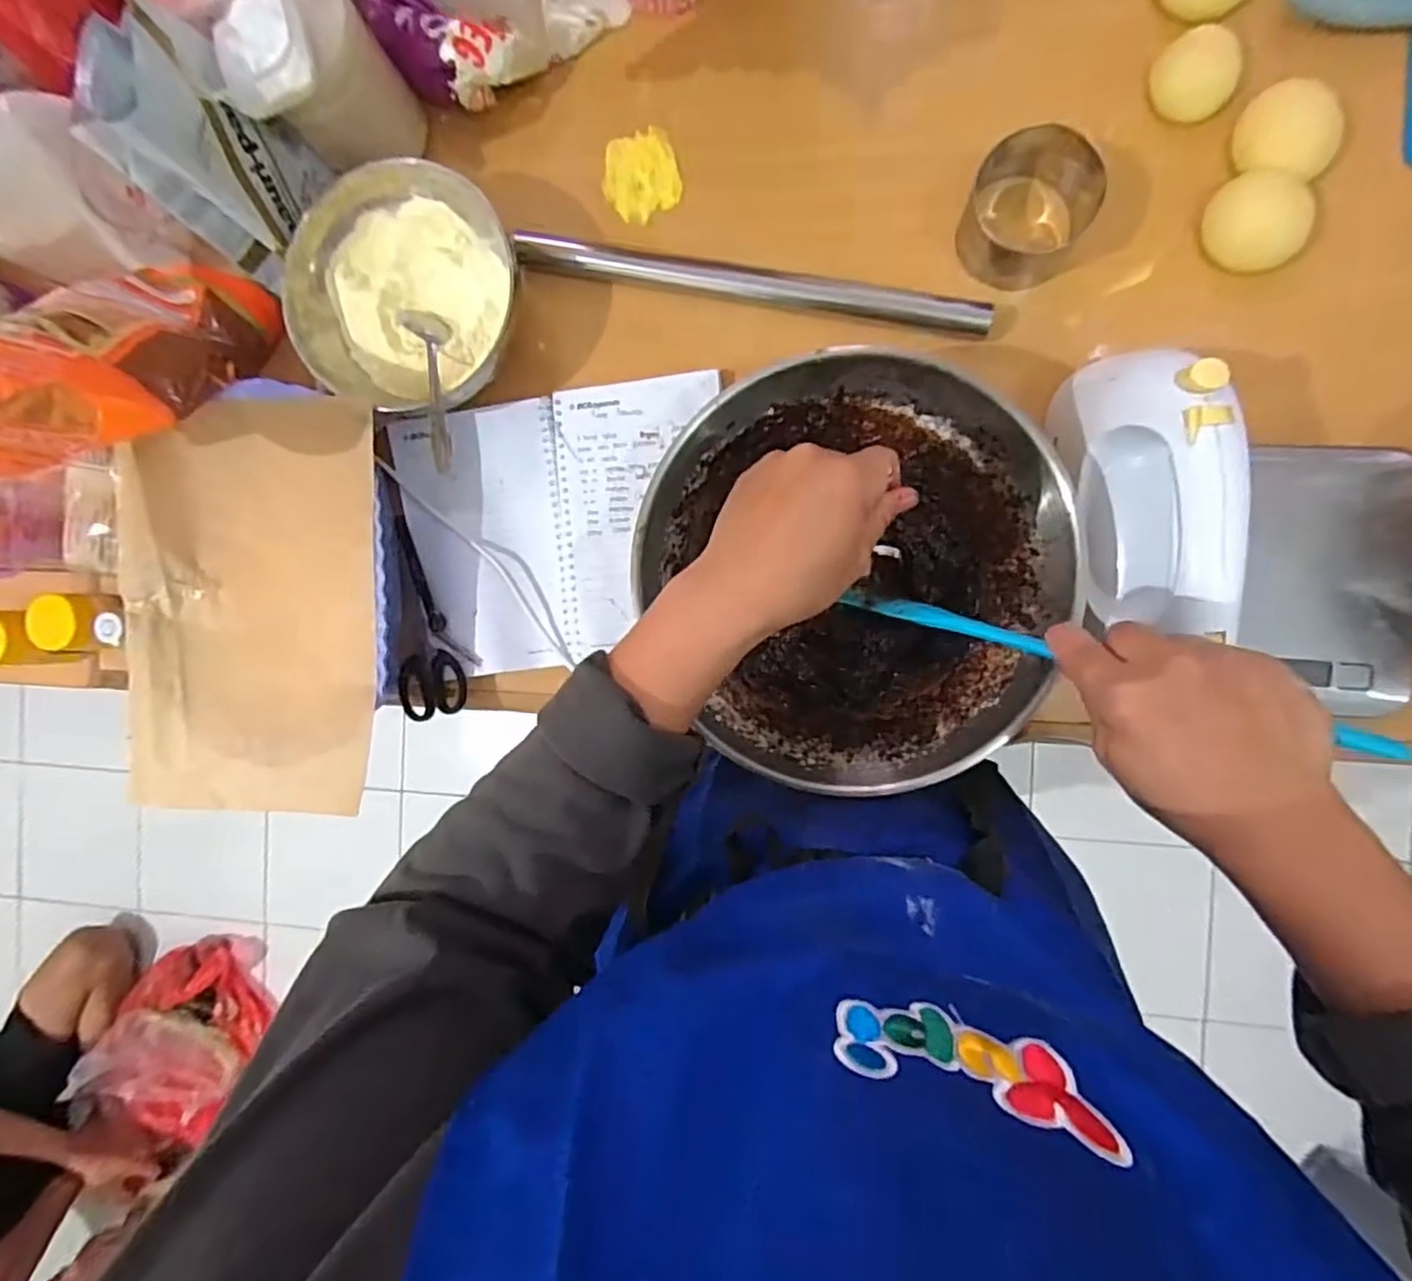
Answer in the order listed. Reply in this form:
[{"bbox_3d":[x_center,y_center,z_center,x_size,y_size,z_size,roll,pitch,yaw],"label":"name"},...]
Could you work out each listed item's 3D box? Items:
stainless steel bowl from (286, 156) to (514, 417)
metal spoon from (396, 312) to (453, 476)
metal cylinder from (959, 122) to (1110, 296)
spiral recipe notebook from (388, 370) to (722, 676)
[{"bbox_3d":[-0.218,-0.259,0.499,0.154,0.061,0.166,0,92,8],"label":"stainless steel bowl"},{"bbox_3d":[-0.193,-0.182,0.471,0.024,0.026,0.152,-21,64,8],"label":"metal spoon"},{"bbox_3d":[0.225,-0.300,0.458,0.080,0.058,0.096,38,97,6],"label":"metal cylinder"},{"bbox_3d":[-0.114,-0.085,0.515,0.243,0.009,0.206,-5,91,8],"label":"spiral recipe notebook"}]

